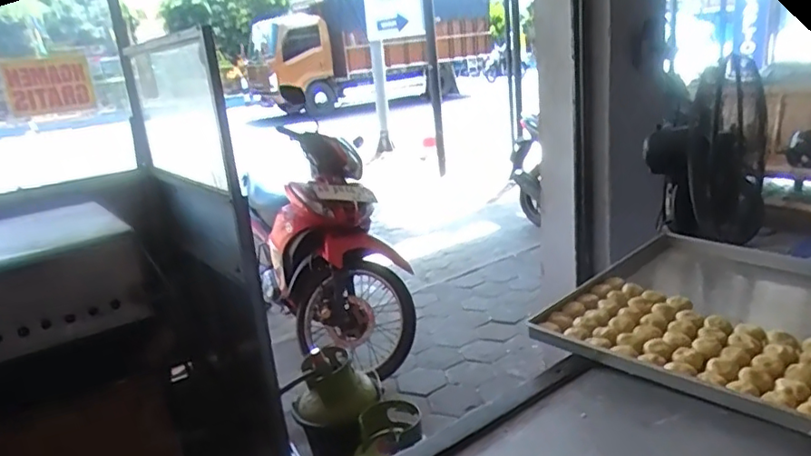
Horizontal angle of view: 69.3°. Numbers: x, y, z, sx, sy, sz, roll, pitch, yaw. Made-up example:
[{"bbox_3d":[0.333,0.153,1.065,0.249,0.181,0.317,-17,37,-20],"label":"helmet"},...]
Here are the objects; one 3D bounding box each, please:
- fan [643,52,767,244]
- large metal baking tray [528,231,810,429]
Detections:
[{"bbox_3d":[0.761,-0.196,1.481,0.254,0.402,0.410,4,19,31],"label":"fan"},{"bbox_3d":[0.541,0.130,0.965,0.513,0.048,0.549,-20,22,-41],"label":"large metal baking tray"}]

